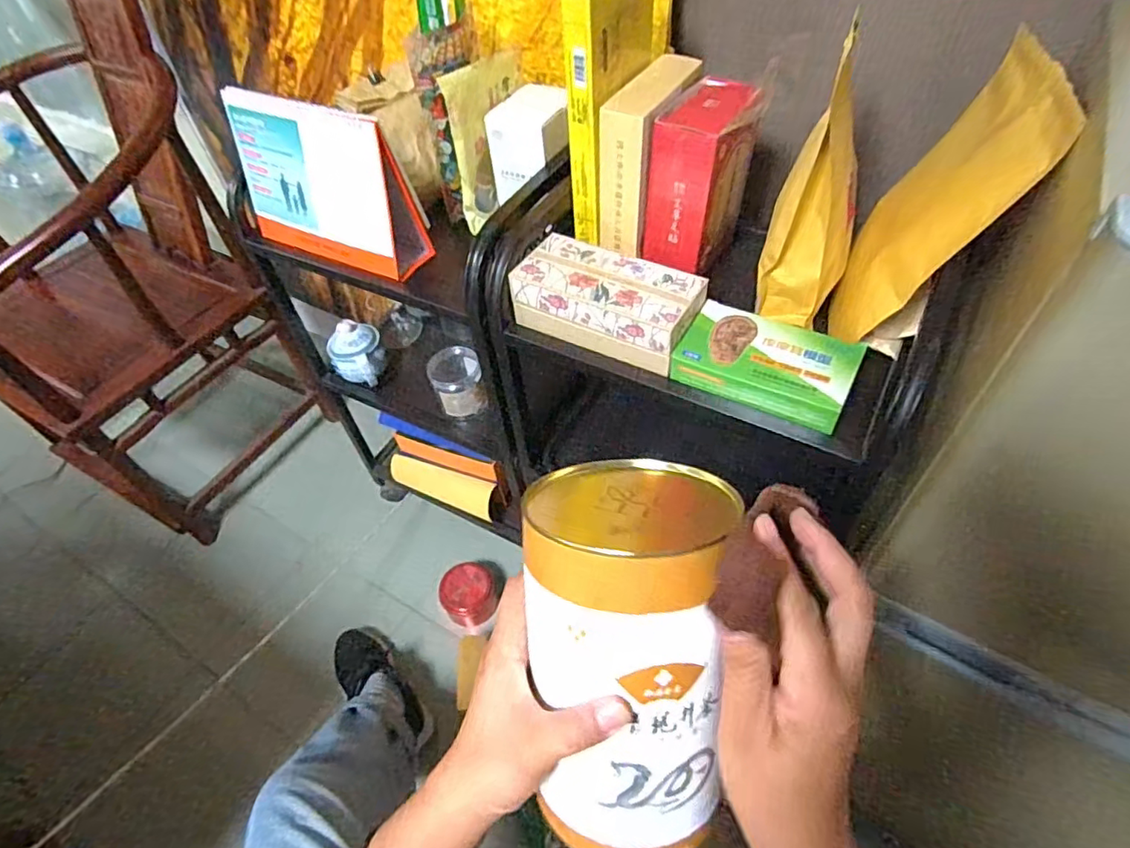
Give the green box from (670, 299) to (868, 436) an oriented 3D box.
[{"bbox_3d":[0.204,-0.065,0.597,0.165,0.037,0.104,24,56,23],"label":"green box"}]

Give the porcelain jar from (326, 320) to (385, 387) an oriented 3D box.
[{"bbox_3d":[-0.363,-0.117,1.039,0.089,0.091,0.105,-26,53,-16],"label":"porcelain jar"}]

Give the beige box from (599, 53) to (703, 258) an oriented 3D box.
[{"bbox_3d":[0.098,-0.308,0.680,0.056,0.168,0.142,26,57,24],"label":"beige box"}]

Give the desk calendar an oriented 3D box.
[{"bbox_3d":[-0.318,-0.307,0.759,0.261,0.187,0.069,18,54,19],"label":"desk calendar"}]

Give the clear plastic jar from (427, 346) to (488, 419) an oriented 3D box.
[{"bbox_3d":[-0.179,-0.072,0.985,0.082,0.096,0.080,-2,50,3],"label":"clear plastic jar"}]

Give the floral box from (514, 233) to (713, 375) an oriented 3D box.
[{"bbox_3d":[0.046,-0.135,0.654,0.197,0.068,0.096,23,56,22],"label":"floral box"}]

